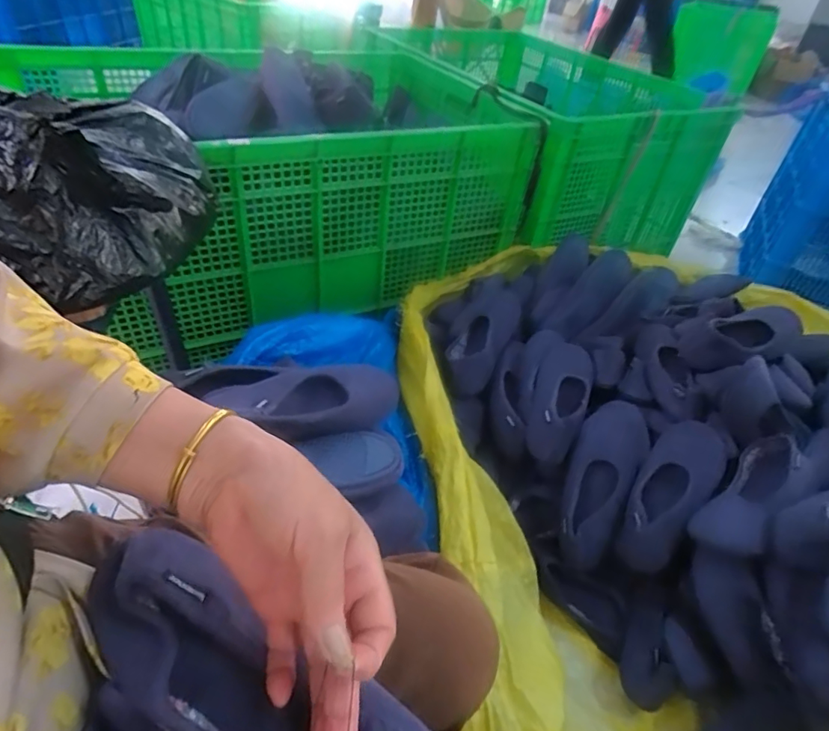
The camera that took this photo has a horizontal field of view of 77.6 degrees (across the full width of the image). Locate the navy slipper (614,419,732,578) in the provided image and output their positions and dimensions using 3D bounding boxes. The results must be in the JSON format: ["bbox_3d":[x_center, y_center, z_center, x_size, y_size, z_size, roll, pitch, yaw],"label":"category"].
[{"bbox_3d":[0.402,0.199,0.812,0.101,0.064,0.260,30,79,24],"label":"navy slipper"}]

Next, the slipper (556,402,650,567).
[{"bbox_3d":[0.312,0.189,0.864,0.107,0.063,0.290,17,73,20],"label":"slipper"}]

